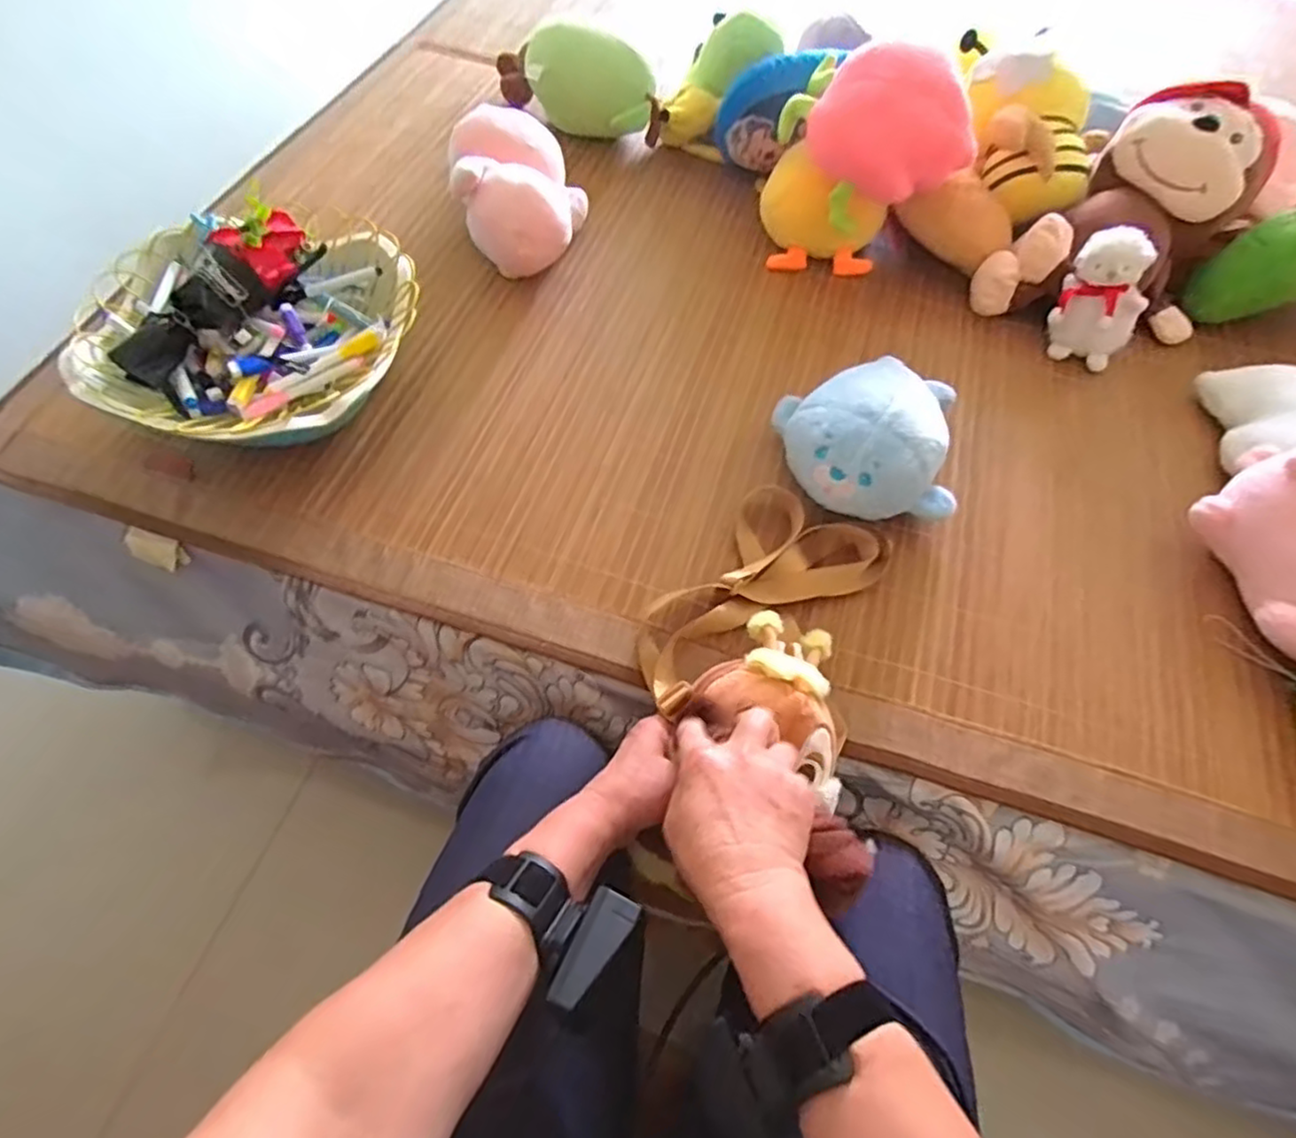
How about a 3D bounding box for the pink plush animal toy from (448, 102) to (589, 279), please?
[{"bbox_3d":[-0.144,-0.424,0.779,0.139,0.116,0.163,-6,61,-7],"label":"pink plush animal toy"}]

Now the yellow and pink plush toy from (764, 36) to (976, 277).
[{"bbox_3d":[0.244,-0.474,0.778,0.187,0.216,0.146,2,60,-3],"label":"yellow and pink plush toy"}]

